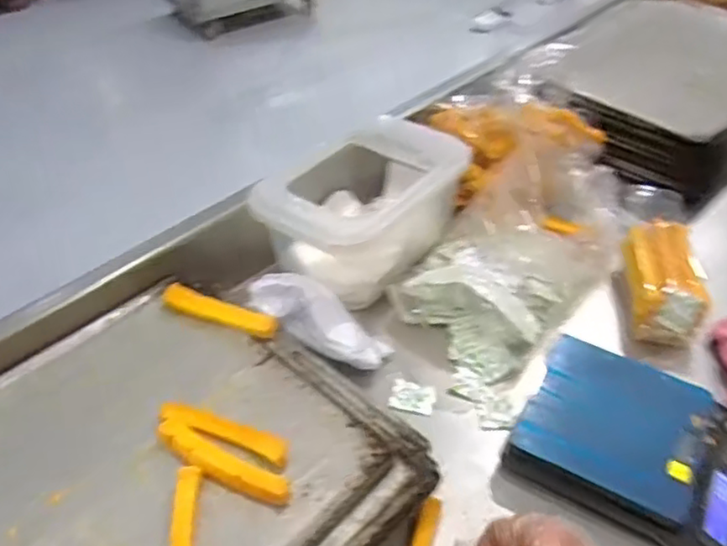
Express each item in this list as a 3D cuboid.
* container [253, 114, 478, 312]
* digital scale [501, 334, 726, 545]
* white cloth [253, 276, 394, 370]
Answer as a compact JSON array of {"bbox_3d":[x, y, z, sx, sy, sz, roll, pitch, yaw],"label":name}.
[{"bbox_3d":[-0.008,-0.079,0.785,0.157,0.130,0.232,30,51,29],"label":"container"},{"bbox_3d":[0.247,0.152,0.600,0.193,0.045,0.159,23,48,23],"label":"digital scale"},{"bbox_3d":[-0.044,0.046,0.696,0.159,0.041,0.074,33,50,8],"label":"white cloth"}]

